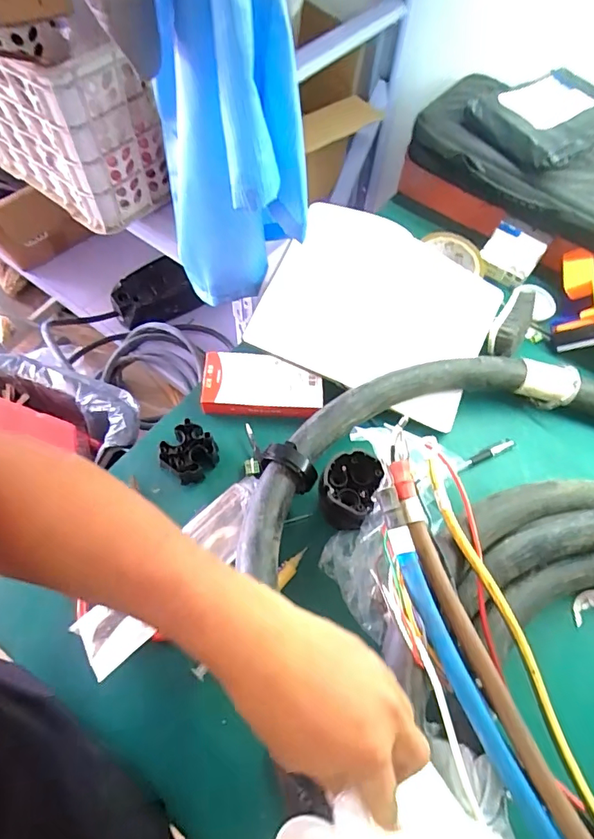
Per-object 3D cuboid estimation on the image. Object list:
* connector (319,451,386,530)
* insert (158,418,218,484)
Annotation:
[{"bbox_3d":[0.053,0.077,0.500,0.057,0.067,0.068,20,62,8],"label":"connector"},{"bbox_3d":[-0.119,0.039,0.530,0.051,0.039,0.056,1,61,-3],"label":"insert"}]

